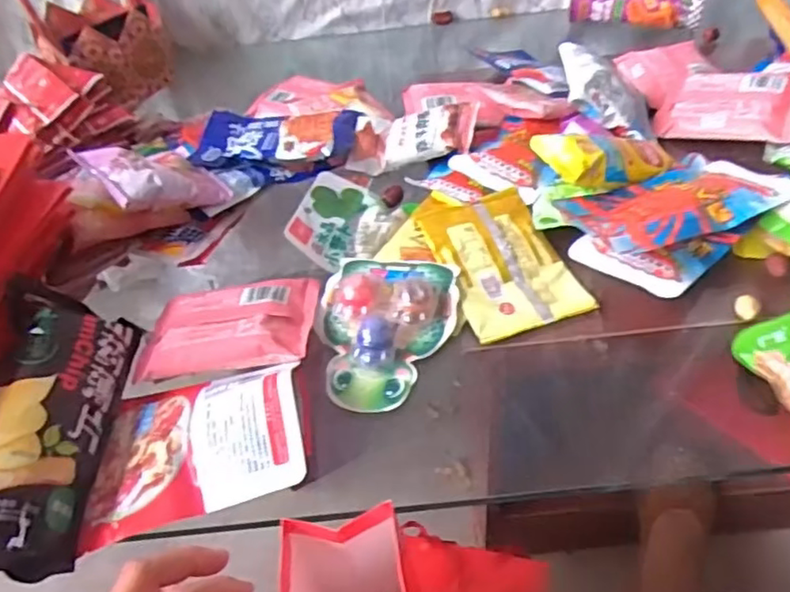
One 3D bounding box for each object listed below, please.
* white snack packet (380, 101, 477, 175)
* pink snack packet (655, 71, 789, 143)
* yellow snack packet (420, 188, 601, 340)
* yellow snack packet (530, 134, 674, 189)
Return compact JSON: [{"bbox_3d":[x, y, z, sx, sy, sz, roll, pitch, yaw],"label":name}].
[{"bbox_3d":[0.037,-0.169,0.662,0.100,0.031,0.064,-5,61,10],"label":"white snack packet"},{"bbox_3d":[0.350,-0.198,0.660,0.129,0.022,0.087,14,72,30],"label":"pink snack packet"},{"bbox_3d":[0.091,-0.036,0.554,0.100,0.026,0.158,-17,45,-10],"label":"yellow snack packet"},{"bbox_3d":[0.197,-0.124,0.580,0.128,0.040,0.059,1,43,-16],"label":"yellow snack packet"}]

